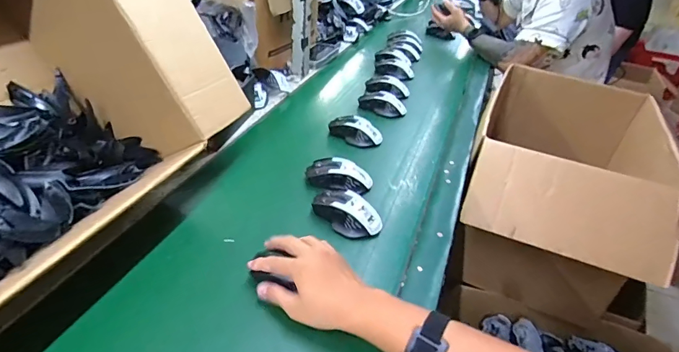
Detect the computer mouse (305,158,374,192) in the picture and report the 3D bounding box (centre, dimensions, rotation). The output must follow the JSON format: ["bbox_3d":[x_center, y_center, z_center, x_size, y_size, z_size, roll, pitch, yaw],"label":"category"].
[{"bbox_3d":[-0.002,0.000,0.723,0.120,0.038,0.061,13,37,8],"label":"computer mouse"}]

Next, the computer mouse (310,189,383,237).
[{"bbox_3d":[0.011,0.058,0.645,0.112,0.041,0.054,20,38,16],"label":"computer mouse"}]

